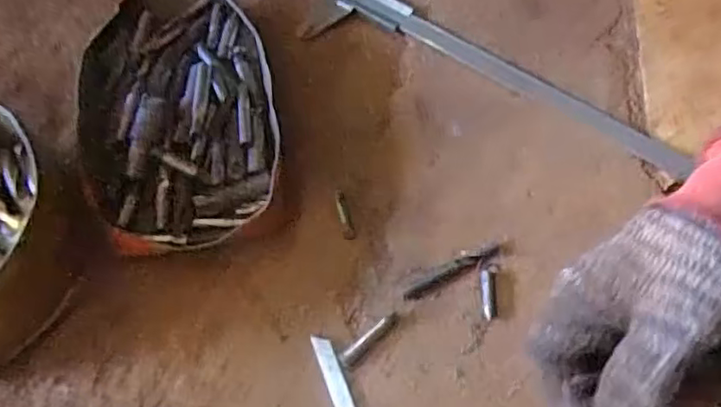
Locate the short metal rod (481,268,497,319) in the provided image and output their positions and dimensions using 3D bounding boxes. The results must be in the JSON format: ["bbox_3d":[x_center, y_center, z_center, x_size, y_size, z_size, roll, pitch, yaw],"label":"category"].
[{"bbox_3d":[0.093,0.064,0.460,0.011,0.008,0.037,3,58,-1],"label":"short metal rod"}]

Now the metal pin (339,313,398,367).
[{"bbox_3d":[0.006,0.094,0.444,0.051,0.009,0.010,-35,66,-21],"label":"metal pin"}]

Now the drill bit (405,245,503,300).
[{"bbox_3d":[0.067,0.051,0.469,0.080,0.007,0.009,-23,62,-16],"label":"drill bit"}]

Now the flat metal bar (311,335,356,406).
[{"bbox_3d":[-0.018,0.118,0.438,0.014,0.004,0.061,-28,64,8],"label":"flat metal bar"}]

